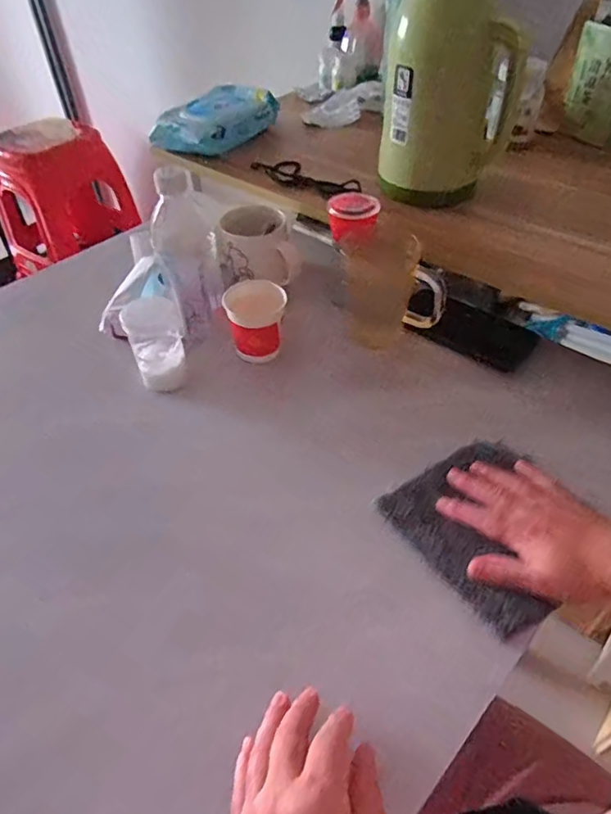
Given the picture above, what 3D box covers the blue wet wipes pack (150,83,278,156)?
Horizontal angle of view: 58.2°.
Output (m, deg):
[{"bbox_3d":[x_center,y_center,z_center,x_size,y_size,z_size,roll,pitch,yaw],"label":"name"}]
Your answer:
[{"bbox_3d":[-0.145,-0.467,0.896,0.120,0.052,0.193,22,50,24],"label":"blue wet wipes pack"}]

